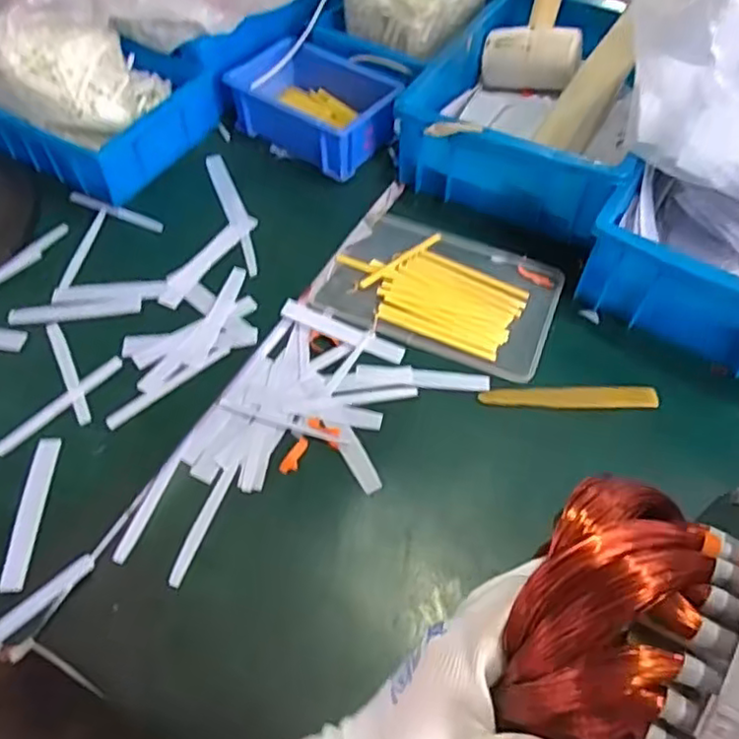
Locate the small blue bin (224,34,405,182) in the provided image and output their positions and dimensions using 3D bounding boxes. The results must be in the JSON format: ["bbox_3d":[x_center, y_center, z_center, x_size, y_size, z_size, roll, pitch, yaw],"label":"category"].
[{"bbox_3d":[-0.050,-0.246,0.609,0.141,0.055,0.098,33,60,20],"label":"small blue bin"}]

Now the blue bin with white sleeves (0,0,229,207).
[{"bbox_3d":[-0.257,-0.263,0.571,0.189,0.125,0.153,26,58,16],"label":"blue bin with white sleeves"}]

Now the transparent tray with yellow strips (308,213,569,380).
[{"bbox_3d":[0.060,-0.067,0.524,0.175,0.009,0.129,20,57,13],"label":"transparent tray with yellow strips"}]

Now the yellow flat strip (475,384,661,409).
[{"bbox_3d":[0.144,0.018,0.471,0.126,0.004,0.018,1,55,-1],"label":"yellow flat strip"}]

